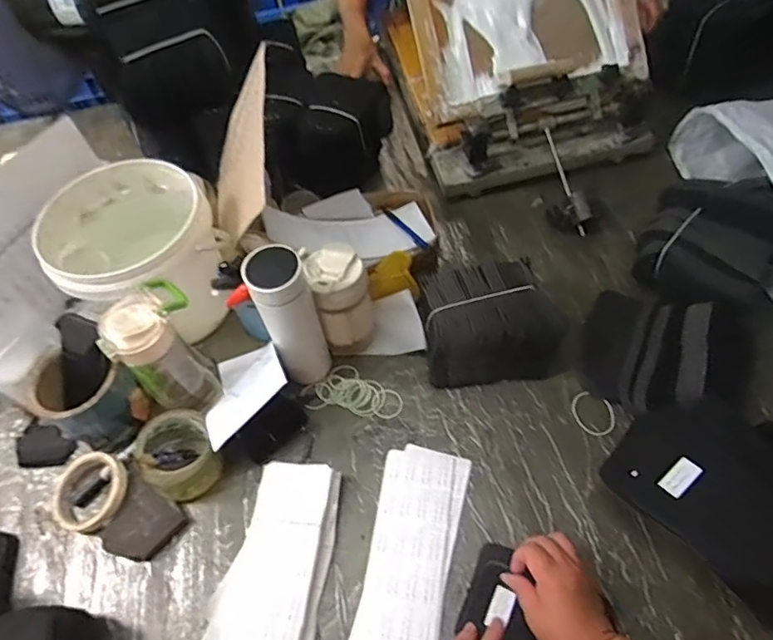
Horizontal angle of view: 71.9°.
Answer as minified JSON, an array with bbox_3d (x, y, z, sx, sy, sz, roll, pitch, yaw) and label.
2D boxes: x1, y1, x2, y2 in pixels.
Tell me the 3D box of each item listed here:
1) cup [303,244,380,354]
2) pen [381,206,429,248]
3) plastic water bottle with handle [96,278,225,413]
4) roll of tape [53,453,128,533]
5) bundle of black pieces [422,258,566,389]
[{"bbox_3d":[-0.057,-0.025,0.723,0.073,0.158,0.080,-3,56,4],"label":"cup"},{"bbox_3d":[0.025,-0.141,0.806,0.016,0.015,0.120,-28,46,-12],"label":"pen"},{"bbox_3d":[-0.261,0.047,0.659,0.061,0.212,0.101,25,62,21],"label":"plastic water bottle with handle"},{"bbox_3d":[-0.375,0.214,0.671,0.093,0.025,0.091,-2,58,4],"label":"roll of tape"},{"bbox_3d":[0.137,0.001,0.721,0.166,0.100,0.140,-6,56,2],"label":"bundle of black pieces"}]

